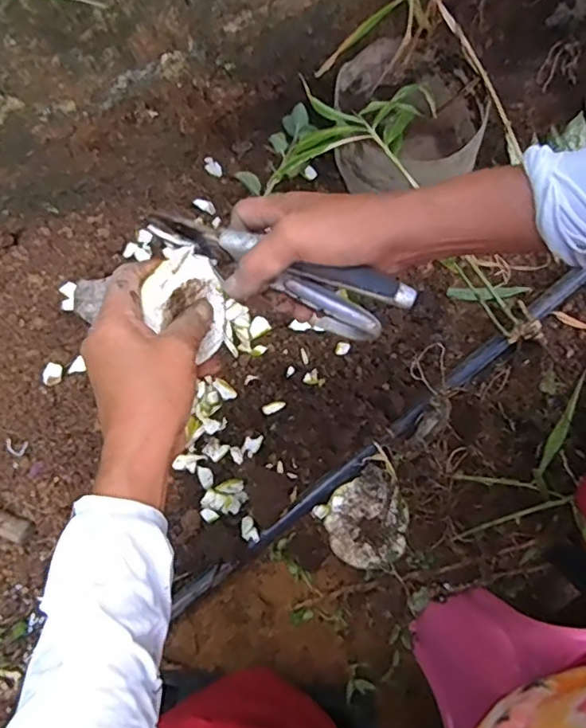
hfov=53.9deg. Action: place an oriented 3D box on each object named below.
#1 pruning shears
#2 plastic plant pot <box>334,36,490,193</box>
[{"bbox_3d":[-0.013,-0.063,0.412,0.189,0.099,0.018,20,77,7],"label":"pruning shears"},{"bbox_3d":[0.129,-0.276,0.674,0.170,0.137,0.177,0,75,2],"label":"plastic plant pot"}]

